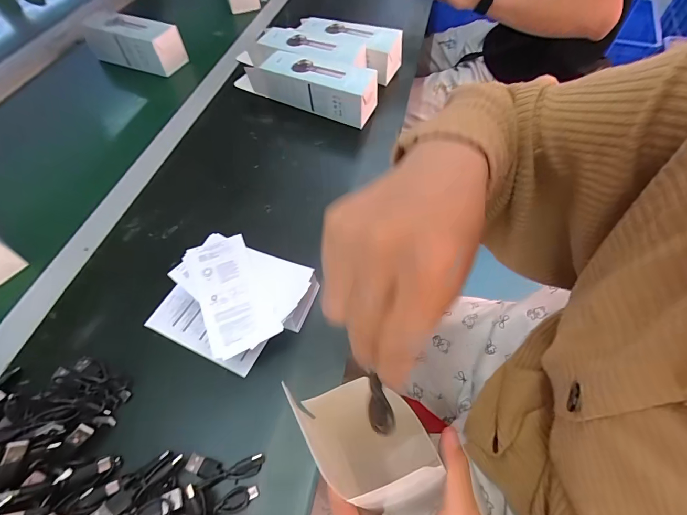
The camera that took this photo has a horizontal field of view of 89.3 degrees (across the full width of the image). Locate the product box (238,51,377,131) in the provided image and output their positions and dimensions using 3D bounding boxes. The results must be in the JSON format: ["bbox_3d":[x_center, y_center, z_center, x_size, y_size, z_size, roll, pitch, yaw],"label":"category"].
[{"bbox_3d":[-0.061,-0.260,0.523,0.228,0.064,0.063,18,58,14],"label":"product box"}]

